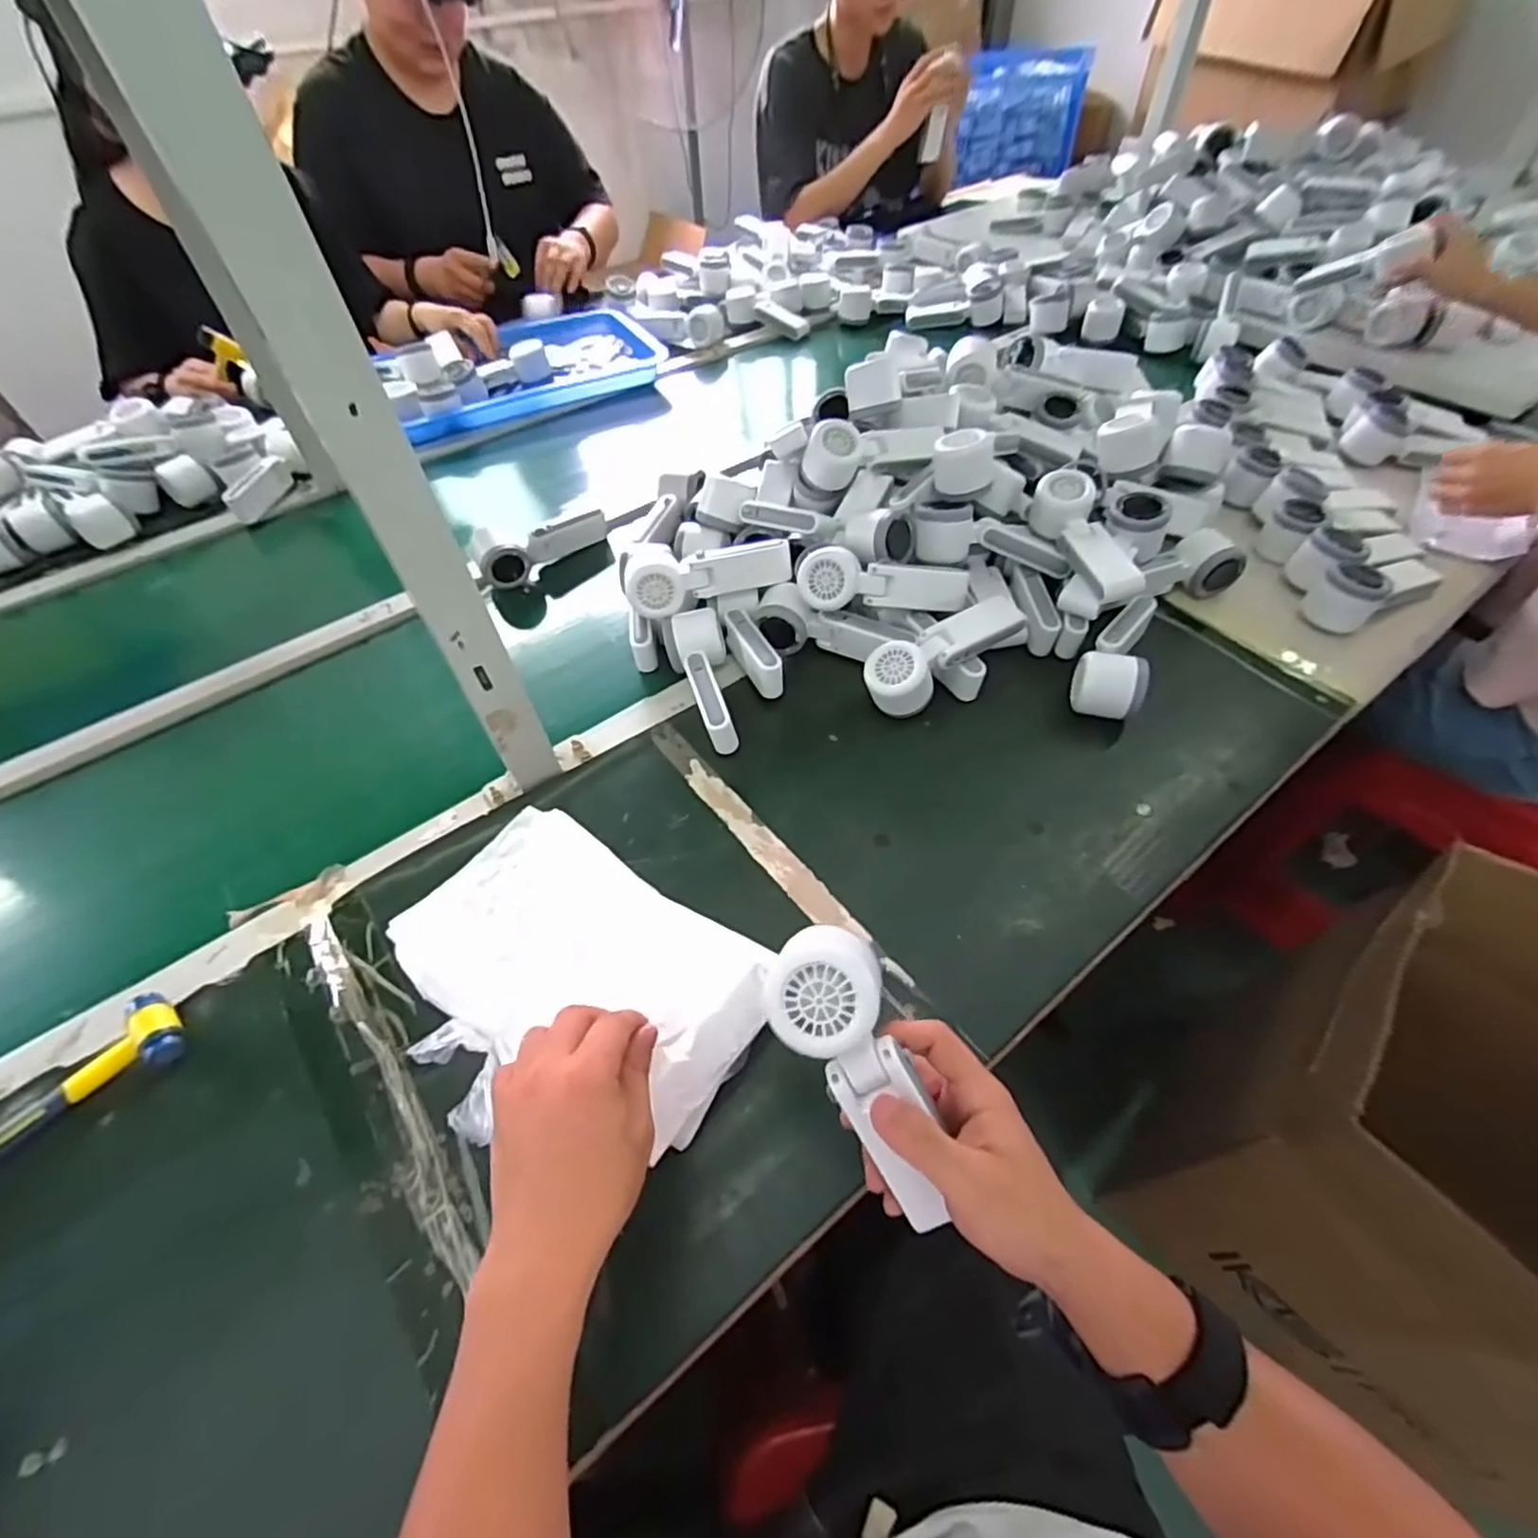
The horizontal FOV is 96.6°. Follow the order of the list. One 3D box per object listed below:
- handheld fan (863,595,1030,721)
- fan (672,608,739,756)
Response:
[{"bbox_3d":[0.168,-0.106,0.664,0.165,0.067,0.057,-27,59,-17],"label":"handheld fan"},{"bbox_3d":[-0.064,-0.086,0.661,0.056,0.049,0.155,-8,52,-4],"label":"fan"}]

